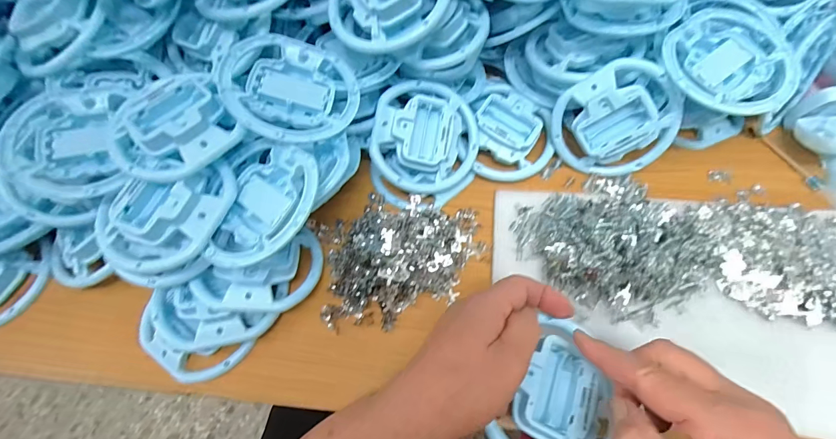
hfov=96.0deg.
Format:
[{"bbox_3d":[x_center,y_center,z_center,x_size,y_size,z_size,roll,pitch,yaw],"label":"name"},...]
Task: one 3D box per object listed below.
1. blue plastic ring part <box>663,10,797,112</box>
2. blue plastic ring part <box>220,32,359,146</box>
[{"bbox_3d":[0.260,-0.135,0.318,0.100,0.017,0.101,11,66,7],"label":"blue plastic ring part"},{"bbox_3d":[-0.106,-0.104,0.312,0.105,0.023,0.103,9,64,-18],"label":"blue plastic ring part"}]

